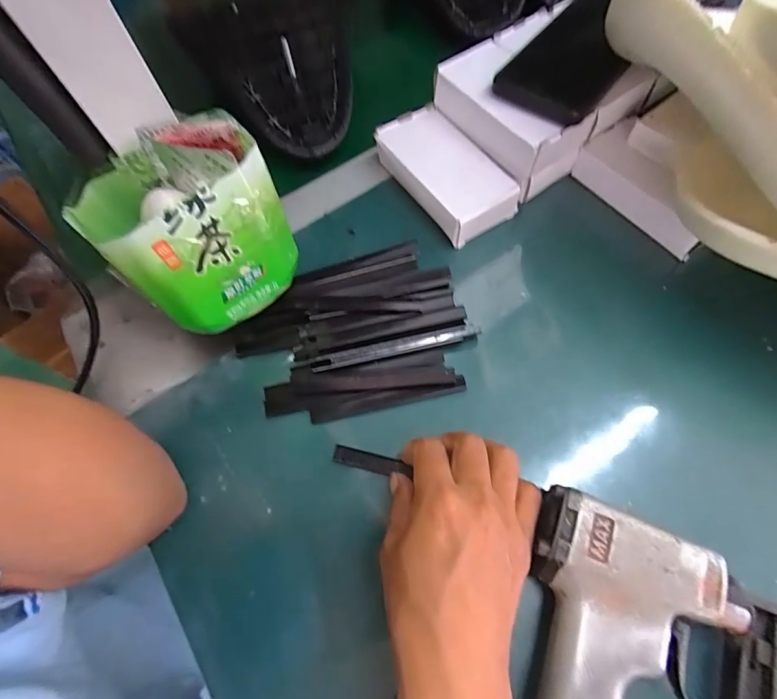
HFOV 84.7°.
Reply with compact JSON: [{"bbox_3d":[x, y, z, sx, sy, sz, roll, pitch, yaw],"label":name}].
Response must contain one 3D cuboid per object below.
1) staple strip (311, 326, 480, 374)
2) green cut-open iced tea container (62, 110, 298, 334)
[{"bbox_3d":[0.005,-0.001,0.311,0.121,0.010,0.010,-12,65,-2],"label":"staple strip"},{"bbox_3d":[-0.121,-0.076,0.267,0.105,0.091,0.085,-36,68,-12],"label":"green cut-open iced tea container"}]

